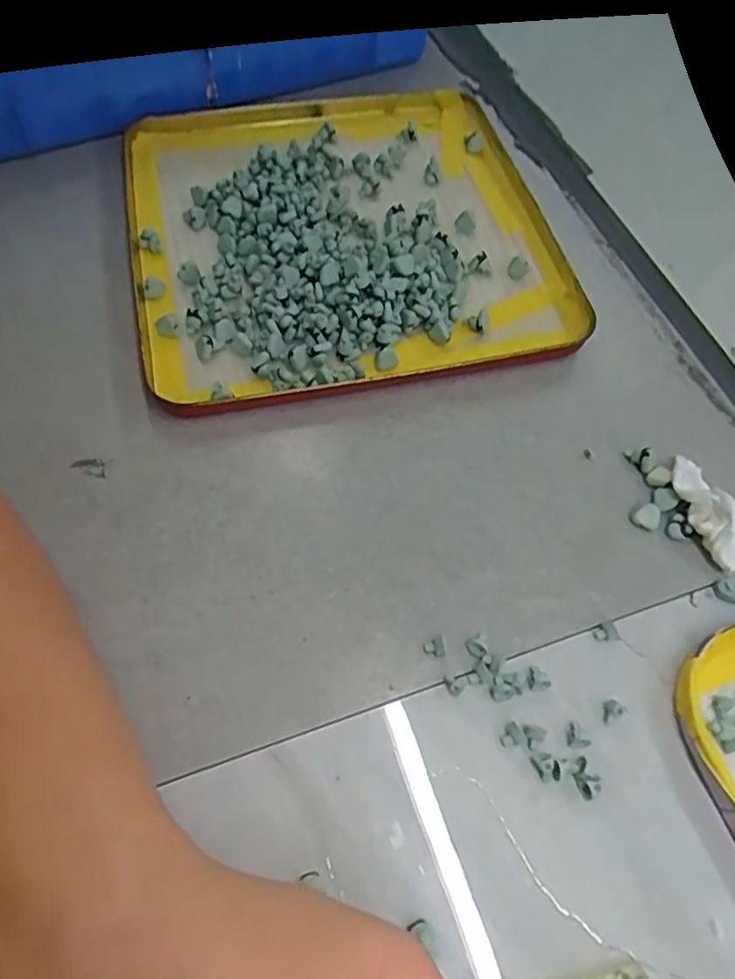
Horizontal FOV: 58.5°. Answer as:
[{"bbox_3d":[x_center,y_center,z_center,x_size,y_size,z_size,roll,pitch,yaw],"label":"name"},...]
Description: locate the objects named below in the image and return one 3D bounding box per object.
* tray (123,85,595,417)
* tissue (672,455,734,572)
[{"bbox_3d":[-0.013,-0.159,0.384,0.238,0.027,0.239,-11,62,-7],"label":"tray"},{"bbox_3d":[0.156,0.008,0.302,0.018,0.022,0.056,-8,61,-6],"label":"tissue"}]

